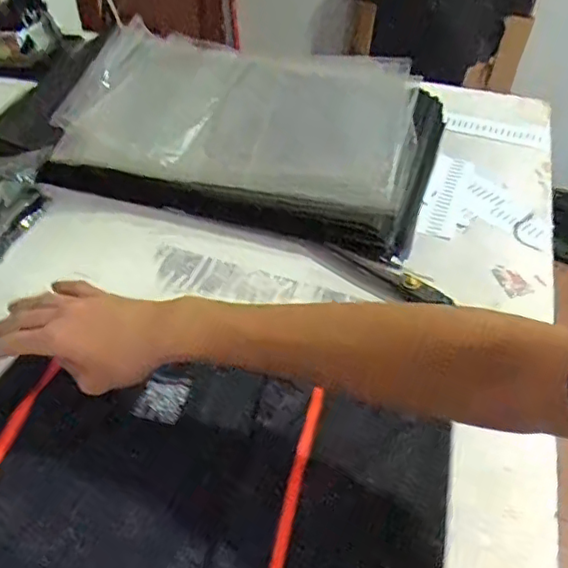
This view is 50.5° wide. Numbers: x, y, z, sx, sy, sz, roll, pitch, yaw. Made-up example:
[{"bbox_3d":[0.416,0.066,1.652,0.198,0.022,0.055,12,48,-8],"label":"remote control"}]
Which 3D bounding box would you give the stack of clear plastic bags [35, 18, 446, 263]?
[{"bbox_3d":[-0.032,-0.201,0.726,0.421,0.078,0.326,14,48,11],"label":"stack of clear plastic bags"}]

